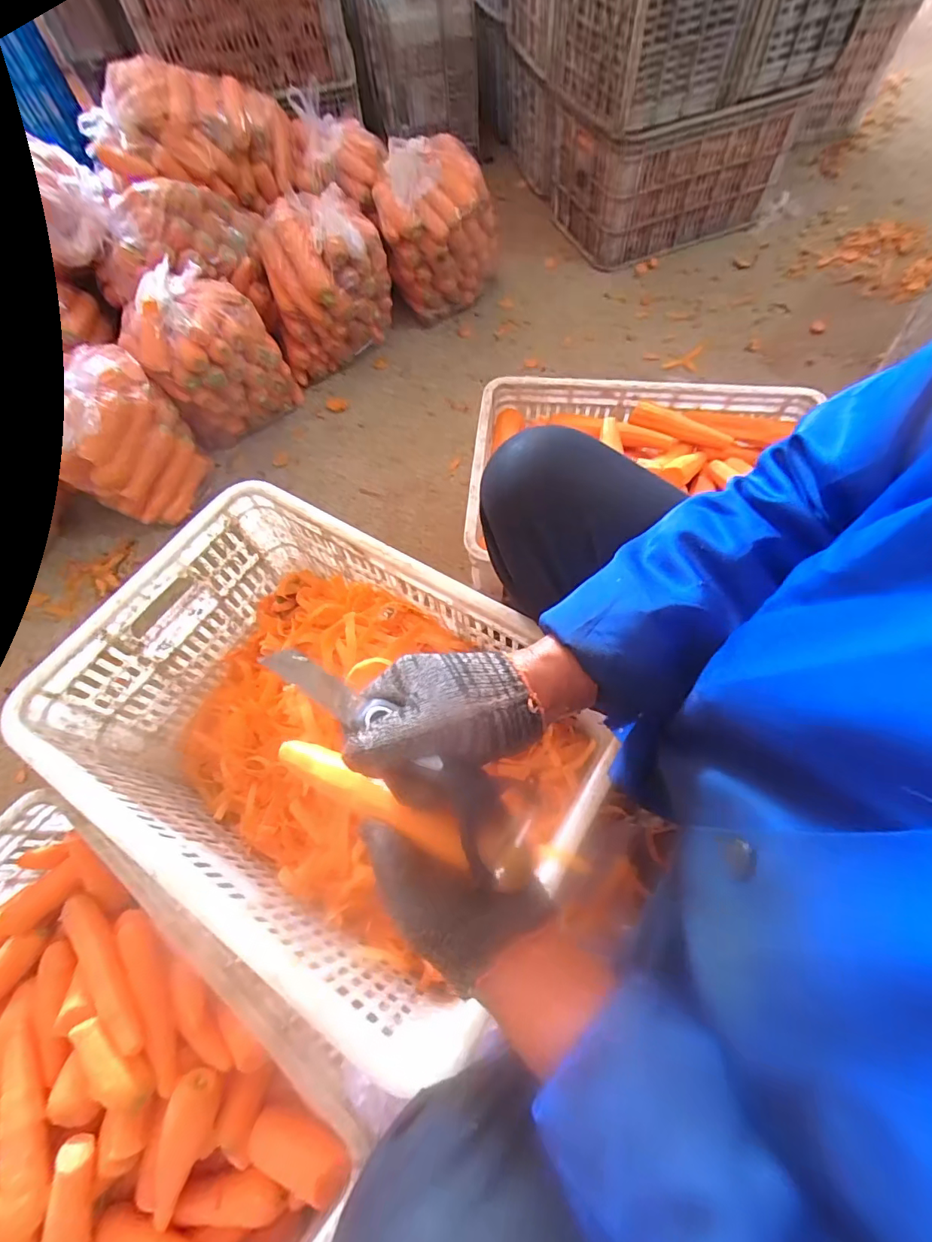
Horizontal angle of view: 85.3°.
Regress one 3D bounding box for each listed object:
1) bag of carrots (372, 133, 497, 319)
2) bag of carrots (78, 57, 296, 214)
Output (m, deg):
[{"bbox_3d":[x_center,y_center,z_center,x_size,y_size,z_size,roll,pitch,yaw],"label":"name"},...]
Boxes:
[{"bbox_3d":[-0.063,-0.930,1.227,0.266,0.325,0.212,-8,65,0],"label":"bag of carrots"},{"bbox_3d":[-0.582,-1.084,1.133,0.197,0.196,0.396,41,53,20],"label":"bag of carrots"}]

